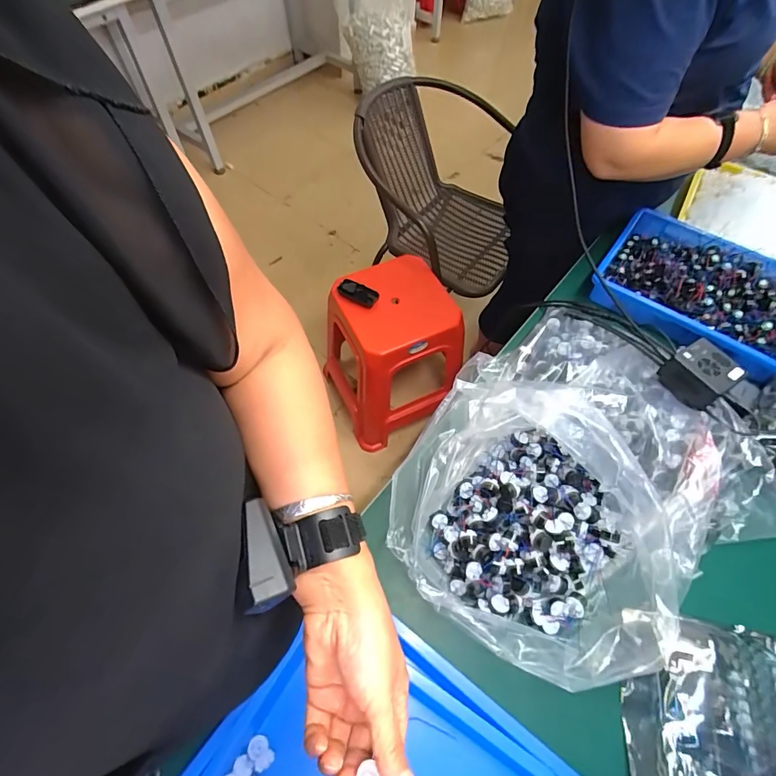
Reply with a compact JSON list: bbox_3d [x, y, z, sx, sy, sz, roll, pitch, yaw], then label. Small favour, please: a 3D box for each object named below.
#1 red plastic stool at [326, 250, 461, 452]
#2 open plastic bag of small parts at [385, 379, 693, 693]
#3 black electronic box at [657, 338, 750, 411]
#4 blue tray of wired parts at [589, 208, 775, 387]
[{"bbox_3d":[0.005,-0.100,1.280,0.338,0.445,0.328,-28,64,-15],"label":"red plastic stool"},{"bbox_3d":[0.181,0.160,0.493,0.348,0.161,0.284,20,62,11],"label":"open plastic bag of small parts"},{"bbox_3d":[0.435,-0.020,0.585,0.076,0.043,0.076,-30,65,-16],"label":"black electronic box"},{"bbox_3d":[0.582,-0.166,0.757,0.367,0.051,0.260,32,65,17],"label":"blue tray of wired parts"}]

